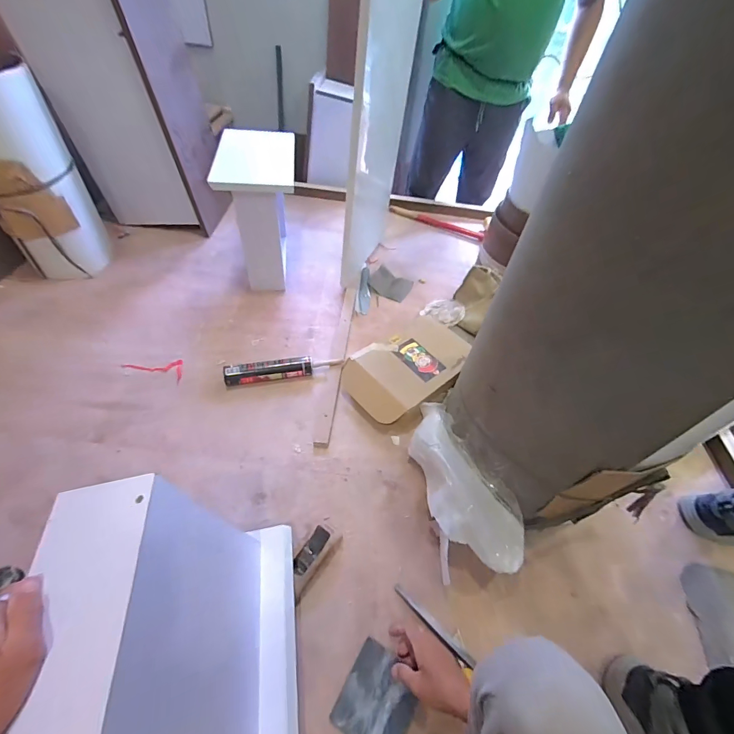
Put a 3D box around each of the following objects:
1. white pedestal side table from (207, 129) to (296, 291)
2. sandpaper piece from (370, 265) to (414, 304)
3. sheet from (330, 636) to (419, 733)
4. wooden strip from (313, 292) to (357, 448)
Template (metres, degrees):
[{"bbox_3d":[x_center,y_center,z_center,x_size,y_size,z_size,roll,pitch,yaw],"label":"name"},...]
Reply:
[{"bbox_3d":[-0.311,-0.468,1.111,0.196,0.335,0.327,-3,51,-7],"label":"white pedestal side table"},{"bbox_3d":[0.079,-0.275,1.207,0.127,0.028,0.123,22,52,13],"label":"sandpaper piece"},{"bbox_3d":[0.017,0.506,0.558,0.105,0.006,0.115,27,54,19],"label":"sheet"},{"bbox_3d":[-0.076,-0.036,0.995,0.034,0.008,0.549,7,50,0],"label":"wooden strip"}]

